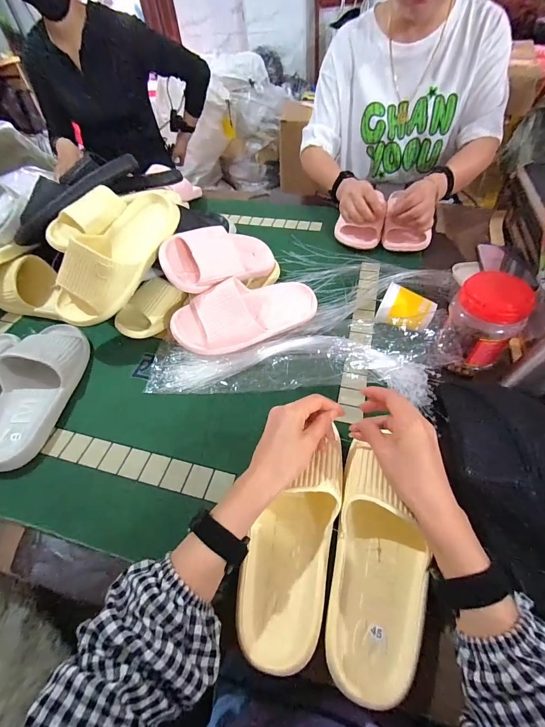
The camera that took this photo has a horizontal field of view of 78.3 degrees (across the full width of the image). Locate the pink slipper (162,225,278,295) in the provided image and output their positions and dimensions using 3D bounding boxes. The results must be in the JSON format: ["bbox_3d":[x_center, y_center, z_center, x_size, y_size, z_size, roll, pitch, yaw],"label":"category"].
[{"bbox_3d":[-0.075,-0.190,0.591,0.250,0.082,0.091,-23,49,-41],"label":"pink slipper"}]

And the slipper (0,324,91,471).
[{"bbox_3d":[-0.366,0.028,0.518,0.101,0.065,0.260,-6,50,0],"label":"slipper"}]

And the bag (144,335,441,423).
[{"bbox_3d":[0.024,0.002,0.523,0.430,0.033,0.124,5,51,10],"label":"bag"}]

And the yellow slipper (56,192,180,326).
[{"bbox_3d":[-0.253,-0.175,0.536,0.098,0.082,0.249,33,81,28],"label":"yellow slipper"}]

